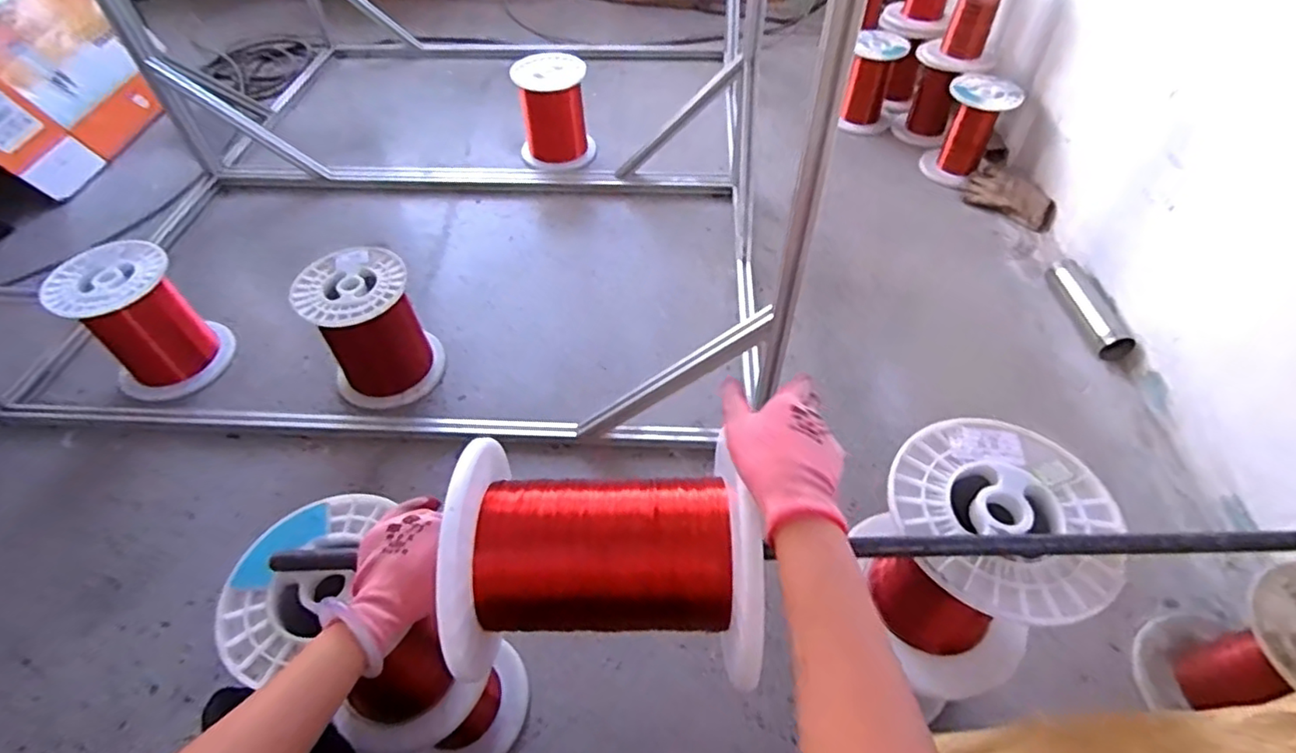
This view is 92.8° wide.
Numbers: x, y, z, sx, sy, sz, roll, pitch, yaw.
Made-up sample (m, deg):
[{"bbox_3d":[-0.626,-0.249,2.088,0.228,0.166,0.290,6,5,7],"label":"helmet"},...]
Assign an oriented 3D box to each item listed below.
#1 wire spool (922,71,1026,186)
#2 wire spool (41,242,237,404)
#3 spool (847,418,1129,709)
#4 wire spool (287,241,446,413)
[{"bbox_3d":[0.847,-0.643,1.637,0.172,0.229,0.166,23,54,18],"label":"wire spool"},{"bbox_3d":[-1.007,-0.109,1.238,0.217,0.267,0.202,0,50,0],"label":"wire spool"},{"bbox_3d":[0.327,0.193,0.648,0.189,0.222,0.196,0,50,0],"label":"spool"},{"bbox_3d":[-0.530,-0.089,1.195,0.206,0.243,0.202,0,50,0],"label":"wire spool"}]

